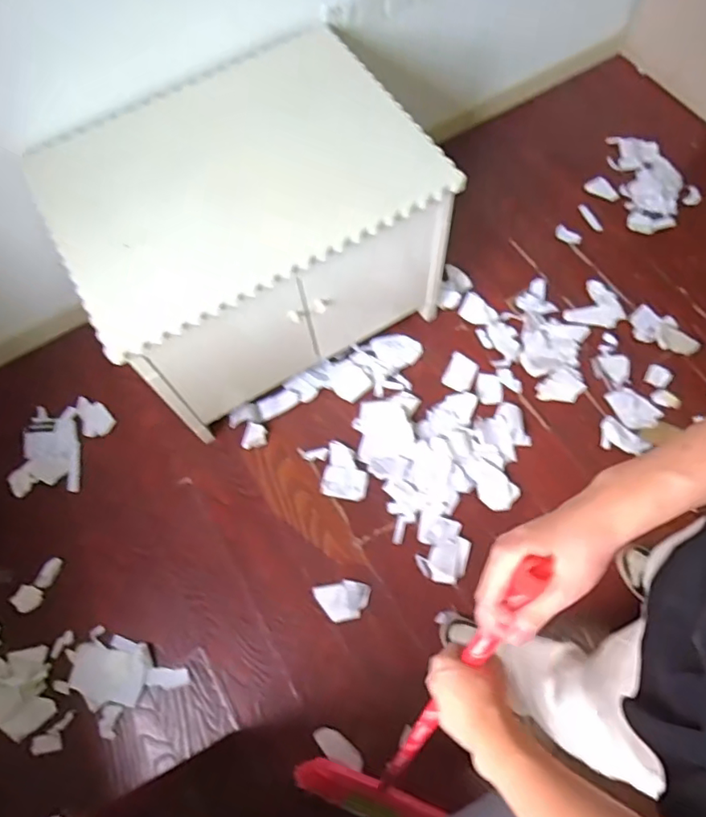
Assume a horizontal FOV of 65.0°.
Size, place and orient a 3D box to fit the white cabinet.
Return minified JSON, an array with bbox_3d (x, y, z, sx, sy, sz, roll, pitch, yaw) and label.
[{"bbox_3d":[-0.242,-0.419,1.399,0.775,0.543,0.584,-29,68,-9],"label":"white cabinet"}]

